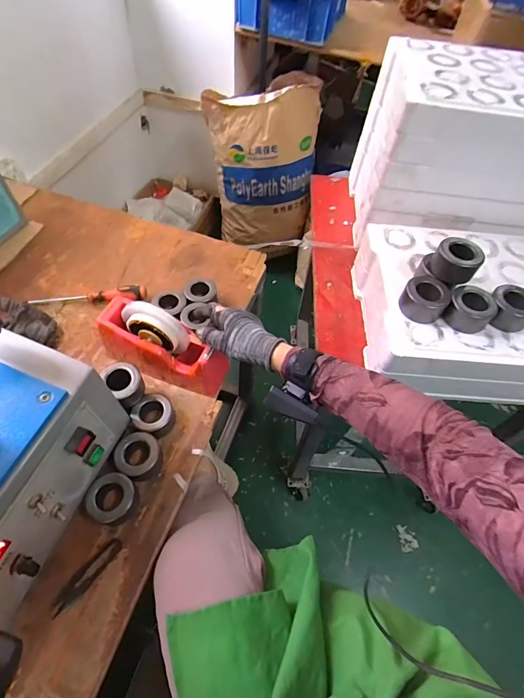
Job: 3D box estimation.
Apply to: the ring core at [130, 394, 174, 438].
[{"bbox_3d":[-0.165,0.101,0.558,0.057,0.032,0.061,2,57,-4],"label":"ring core"}]

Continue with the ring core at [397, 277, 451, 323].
[{"bbox_3d":[0.232,-0.072,0.525,0.062,0.037,0.059,34,61,16],"label":"ring core"}]

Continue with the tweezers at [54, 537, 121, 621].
[{"bbox_3d":[-0.219,0.283,0.460,0.022,0.004,0.098,37,62,18],"label":"tweezers"}]

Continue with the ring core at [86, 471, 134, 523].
[{"bbox_3d":[-0.200,0.201,0.493,0.059,0.036,0.055,2,57,-4],"label":"ring core"}]

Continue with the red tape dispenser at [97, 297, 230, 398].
[{"bbox_3d":[-0.155,-0.004,0.587,0.197,0.116,0.068,20,58,8],"label":"red tape dispenser"}]

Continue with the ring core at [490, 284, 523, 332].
[{"bbox_3d":[0.353,-0.058,0.523,0.055,0.041,0.060,2,57,-4],"label":"ring core"}]

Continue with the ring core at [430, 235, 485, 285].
[{"bbox_3d":[0.277,-0.125,0.526,0.062,0.044,0.051,34,61,16],"label":"ring core"}]

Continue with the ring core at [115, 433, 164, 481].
[{"bbox_3d":[-0.175,0.153,0.526,0.059,0.038,0.058,2,57,-4],"label":"ring core"}]

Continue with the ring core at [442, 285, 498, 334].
[{"bbox_3d":[0.296,-0.056,0.524,0.060,0.037,0.059,2,57,-4],"label":"ring core"}]

